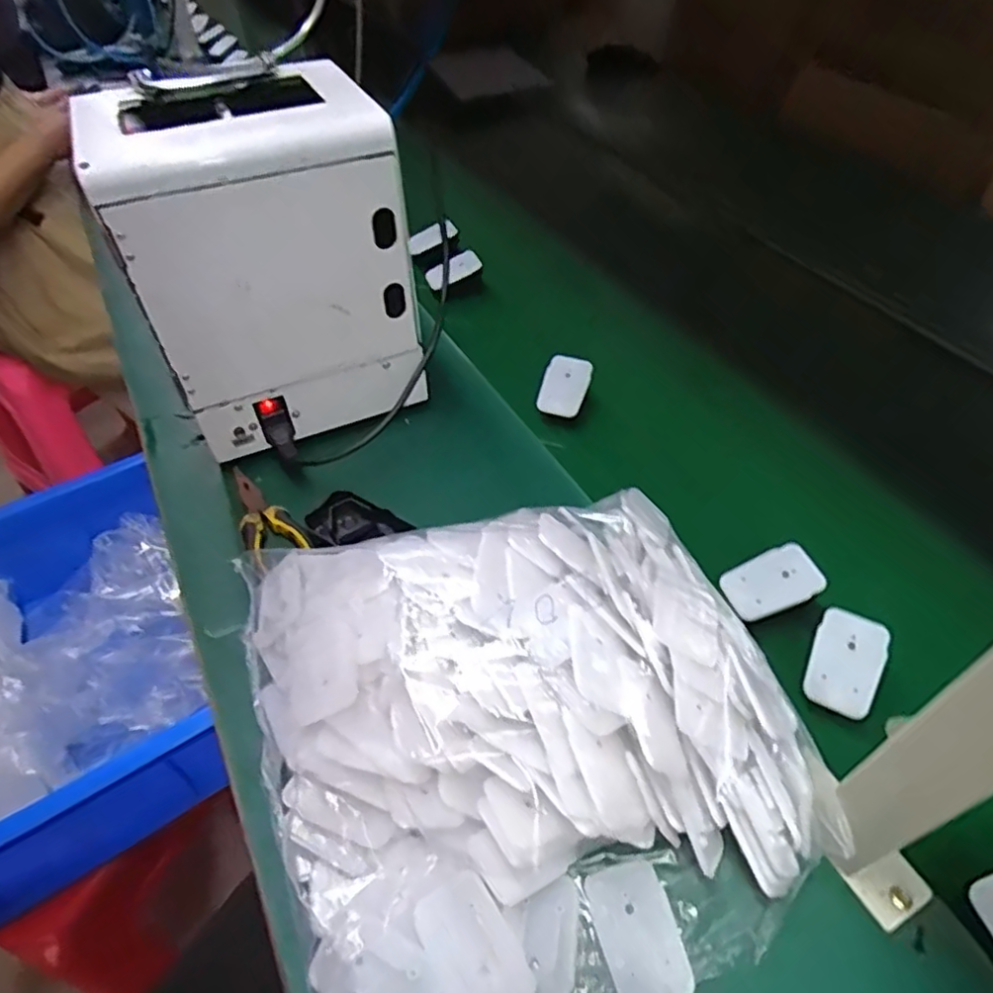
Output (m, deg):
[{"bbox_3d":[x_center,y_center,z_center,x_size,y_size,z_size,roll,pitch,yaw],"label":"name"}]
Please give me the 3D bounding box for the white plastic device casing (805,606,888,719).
[{"bbox_3d":[0.242,0.115,0.450,0.043,0.005,0.070,21,73,25],"label":"white plastic device casing"}]

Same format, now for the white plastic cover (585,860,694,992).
[{"bbox_3d":[0.080,0.245,0.365,0.043,0.004,0.066,-12,50,-11],"label":"white plastic cover"}]

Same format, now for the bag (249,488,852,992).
[{"bbox_3d":[0.015,0.128,0.398,0.307,0.095,0.302,-15,51,-13],"label":"bag"}]

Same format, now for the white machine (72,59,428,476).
[{"bbox_3d":[-0.194,-0.190,0.560,0.210,0.263,0.156,-23,53,-19],"label":"white machine"}]

